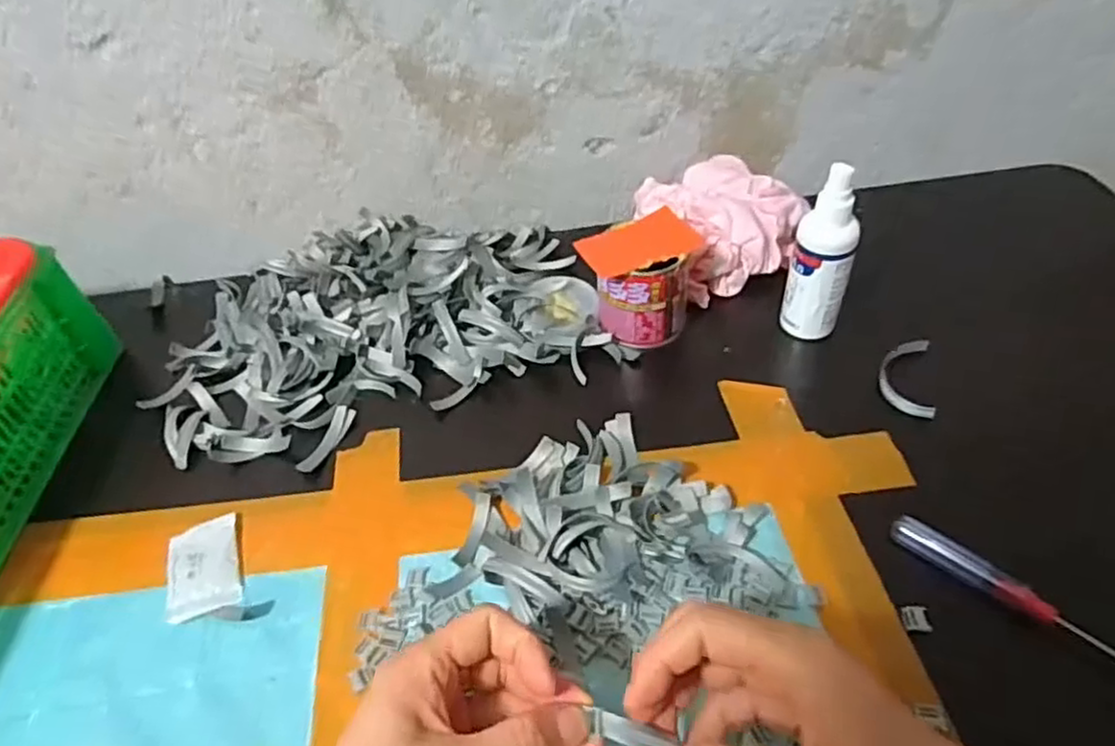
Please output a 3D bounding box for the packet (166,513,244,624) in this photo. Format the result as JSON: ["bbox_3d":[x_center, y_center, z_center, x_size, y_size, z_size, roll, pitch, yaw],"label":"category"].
[{"bbox_3d":[-0.208,0.113,0.416,0.039,0.007,0.065,-19,47,-12],"label":"packet"}]

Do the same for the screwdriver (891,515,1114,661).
[{"bbox_3d":[0.236,0.113,0.370,0.120,0.013,0.013,33,57,32],"label":"screwdriver"}]

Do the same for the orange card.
[{"bbox_3d":[0.058,-0.092,0.494,0.077,0.011,0.047,-23,48,-15],"label":"orange card"}]

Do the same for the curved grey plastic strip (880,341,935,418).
[{"bbox_3d":[0.239,0.003,0.487,0.032,0.015,0.072,9,47,15],"label":"curved grey plastic strip"}]

